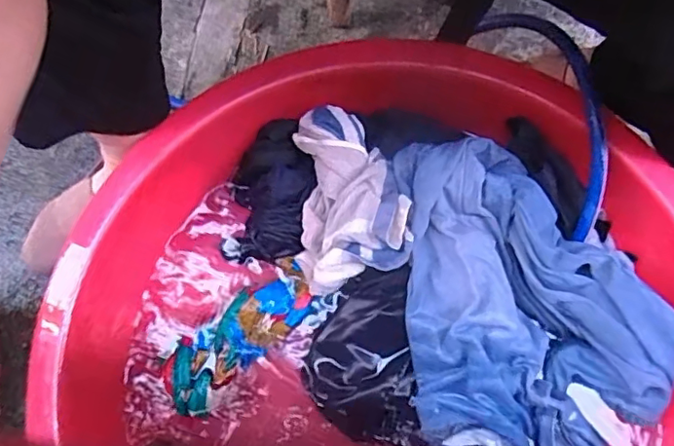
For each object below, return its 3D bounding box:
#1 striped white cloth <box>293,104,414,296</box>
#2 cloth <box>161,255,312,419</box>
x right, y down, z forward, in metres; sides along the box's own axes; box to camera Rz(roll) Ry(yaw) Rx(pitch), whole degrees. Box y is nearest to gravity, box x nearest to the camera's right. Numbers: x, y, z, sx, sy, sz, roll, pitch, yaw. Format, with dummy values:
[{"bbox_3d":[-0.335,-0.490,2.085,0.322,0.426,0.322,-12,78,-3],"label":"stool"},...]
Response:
[{"bbox_3d":[0.016,-0.021,0.629,0.121,0.103,0.191,-2,79,3],"label":"striped white cloth"},{"bbox_3d":[-0.114,0.128,0.643,0.200,0.025,0.075,-44,80,-5],"label":"cloth"}]

